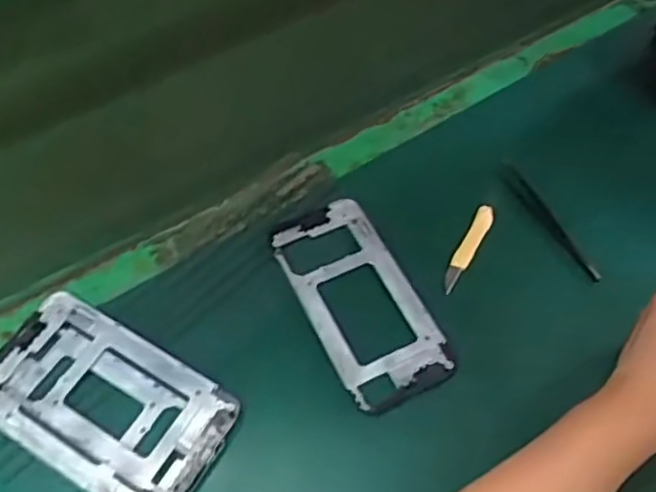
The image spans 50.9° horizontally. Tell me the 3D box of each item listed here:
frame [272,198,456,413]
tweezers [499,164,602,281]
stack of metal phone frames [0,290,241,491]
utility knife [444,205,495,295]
[{"bbox_3d":[0.020,0.036,0.485,0.081,0.005,0.158,-24,60,-15],"label":"frame"},{"bbox_3d":[0.165,-0.019,0.523,0.017,0.005,0.115,-22,59,-13],"label":"tweezers"},{"bbox_3d":[-0.143,0.100,0.440,0.160,0.009,0.095,28,61,17],"label":"stack of metal phone frames"},{"bbox_3d":[0.103,0.002,0.509,0.014,0.008,0.081,26,60,16],"label":"utility knife"}]

